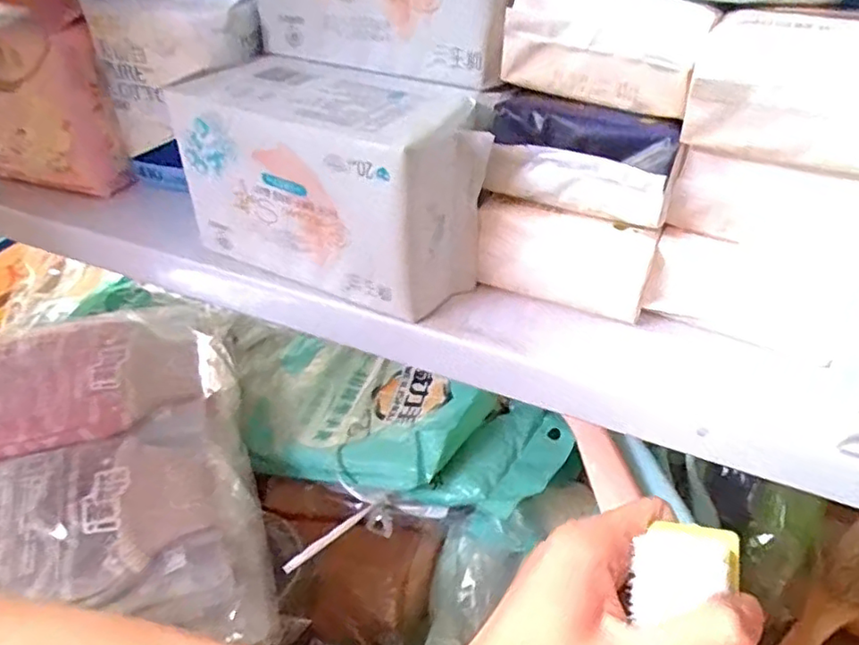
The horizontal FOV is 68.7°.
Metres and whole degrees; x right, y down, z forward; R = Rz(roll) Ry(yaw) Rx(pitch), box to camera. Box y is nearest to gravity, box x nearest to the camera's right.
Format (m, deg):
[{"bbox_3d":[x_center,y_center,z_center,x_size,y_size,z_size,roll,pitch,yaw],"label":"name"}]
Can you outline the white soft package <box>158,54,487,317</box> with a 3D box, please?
[{"bbox_3d":[-0.048,-0.077,0.339,0.159,0.091,0.080,21,44,22],"label":"white soft package"}]

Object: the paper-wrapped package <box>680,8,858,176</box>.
[{"bbox_3d":[0.156,-0.093,0.252,0.091,0.052,0.048,21,45,23],"label":"paper-wrapped package"}]

